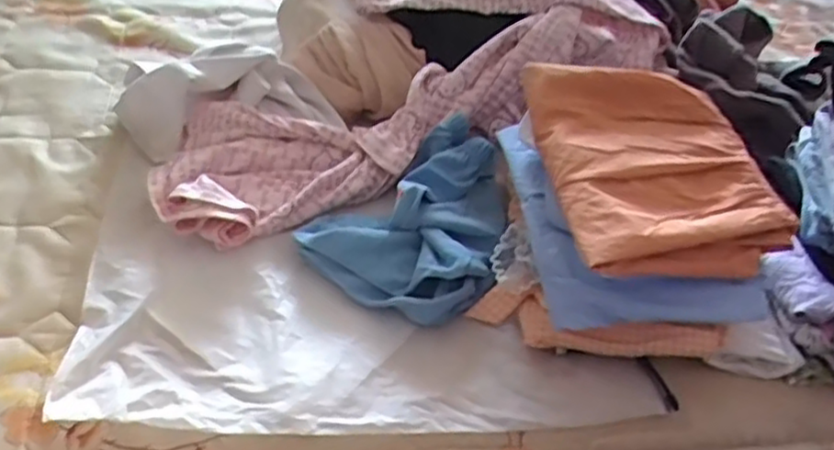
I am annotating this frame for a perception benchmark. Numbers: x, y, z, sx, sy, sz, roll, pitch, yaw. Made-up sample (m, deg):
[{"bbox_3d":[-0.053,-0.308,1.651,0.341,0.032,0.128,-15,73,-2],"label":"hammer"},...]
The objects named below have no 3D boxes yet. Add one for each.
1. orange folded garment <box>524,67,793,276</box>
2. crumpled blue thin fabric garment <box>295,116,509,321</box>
[{"bbox_3d":[0.222,-0.062,0.674,0.190,0.080,0.233,-2,45,-10],"label":"orange folded garment"},{"bbox_3d":[0.017,-0.019,0.778,0.190,0.070,0.251,31,49,23],"label":"crumpled blue thin fabric garment"}]

